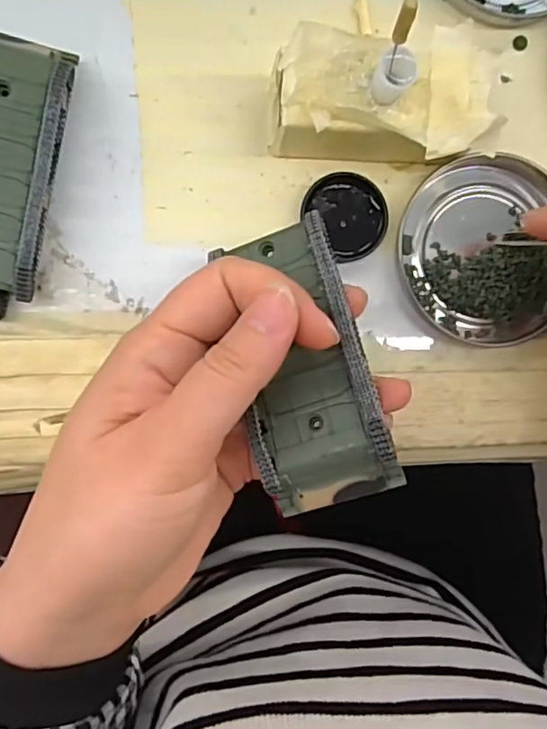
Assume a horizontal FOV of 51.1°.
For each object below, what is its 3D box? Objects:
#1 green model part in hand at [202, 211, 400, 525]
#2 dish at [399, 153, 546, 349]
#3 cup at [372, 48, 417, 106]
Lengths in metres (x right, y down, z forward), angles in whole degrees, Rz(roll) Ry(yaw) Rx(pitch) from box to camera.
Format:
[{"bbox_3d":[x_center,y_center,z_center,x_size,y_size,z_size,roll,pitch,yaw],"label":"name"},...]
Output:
[{"bbox_3d":[0.009,-0.002,0.193,0.042,0.018,0.096,-17,77,11],"label":"green model part in hand"},{"bbox_3d":[0.090,-0.048,0.244,0.068,0.008,0.079,-10,90,-5],"label":"dish"},{"bbox_3d":[0.042,-0.102,0.203,0.012,0.017,0.012,0,89,-5],"label":"cup"}]

